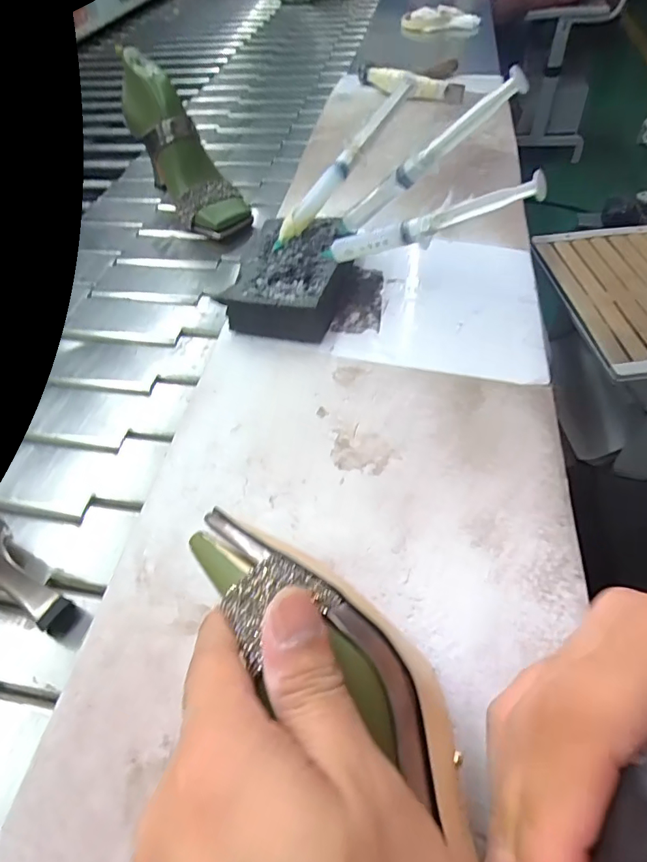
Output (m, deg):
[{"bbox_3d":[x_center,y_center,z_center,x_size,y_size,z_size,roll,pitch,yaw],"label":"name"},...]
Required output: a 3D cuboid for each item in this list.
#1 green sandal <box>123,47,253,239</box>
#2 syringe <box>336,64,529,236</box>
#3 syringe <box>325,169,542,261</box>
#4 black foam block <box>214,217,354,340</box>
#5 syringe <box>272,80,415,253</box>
[{"bbox_3d":[-0.170,-0.330,0.588,0.068,0.077,0.218,-35,98,-22],"label":"green sandal"},{"bbox_3d":[0.063,-0.186,0.348,0.171,0.016,0.016,-19,32,50],"label":"syringe"},{"bbox_3d":[0.064,-0.137,0.333,0.164,0.020,0.011,-1,44,42],"label":"syringe"},{"bbox_3d":[-0.022,-0.128,0.405,0.083,0.036,0.121,10,52,12],"label":"black foam block"},{"bbox_3d":[0.014,-0.213,0.399,0.158,0.020,0.015,-48,55,11],"label":"syringe"}]

